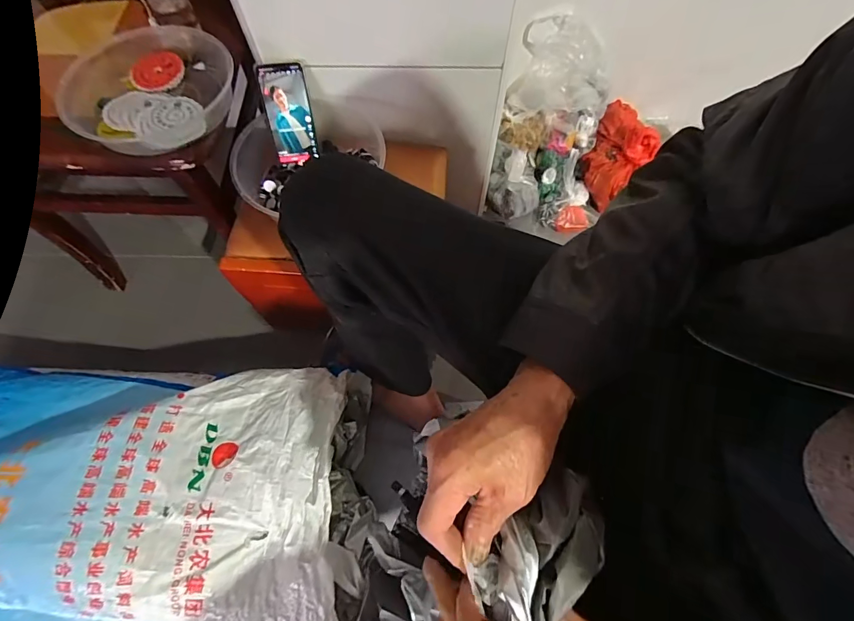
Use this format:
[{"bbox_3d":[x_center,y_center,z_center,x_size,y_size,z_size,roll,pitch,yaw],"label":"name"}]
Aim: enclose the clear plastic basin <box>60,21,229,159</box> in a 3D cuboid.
[{"bbox_3d":[-0.390,-0.317,0.574,0.212,0.058,0.227,35,72,14],"label":"clear plastic basin"}]

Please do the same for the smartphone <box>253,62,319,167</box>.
[{"bbox_3d":[-0.228,-0.322,0.675,0.072,0.149,0.012,-7,33,-2],"label":"smartphone"}]

